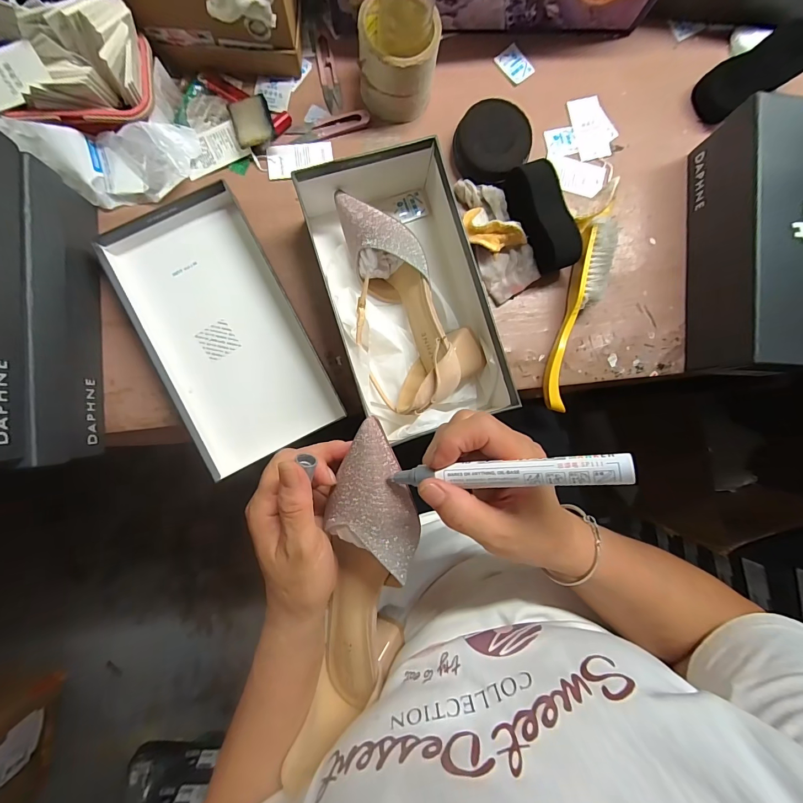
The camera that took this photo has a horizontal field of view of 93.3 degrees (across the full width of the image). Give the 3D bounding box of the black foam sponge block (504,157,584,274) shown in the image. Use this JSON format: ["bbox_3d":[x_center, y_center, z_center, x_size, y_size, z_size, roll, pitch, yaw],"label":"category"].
[{"bbox_3d":[0.167,-0.215,0.453,0.044,0.058,0.123,-26,89,-3],"label":"black foam sponge block"}]

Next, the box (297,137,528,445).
[{"bbox_3d":[0.005,-0.113,0.431,0.166,0.086,0.292,-16,89,-3],"label":"box"}]

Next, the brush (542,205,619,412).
[{"bbox_3d":[0.216,-0.122,0.462,0.045,0.052,0.268,14,87,-2],"label":"brush"}]

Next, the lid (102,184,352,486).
[{"bbox_3d":[-0.207,-0.085,0.446,0.165,0.031,0.308,-28,90,-3],"label":"lid"}]

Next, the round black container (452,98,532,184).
[{"bbox_3d":[0.111,-0.315,0.467,0.086,0.042,0.087,0,88,-3],"label":"round black container"}]

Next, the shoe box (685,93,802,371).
[{"bbox_3d":[0.452,-0.183,0.452,0.156,0.106,0.284,2,88,-3],"label":"shoe box"}]

